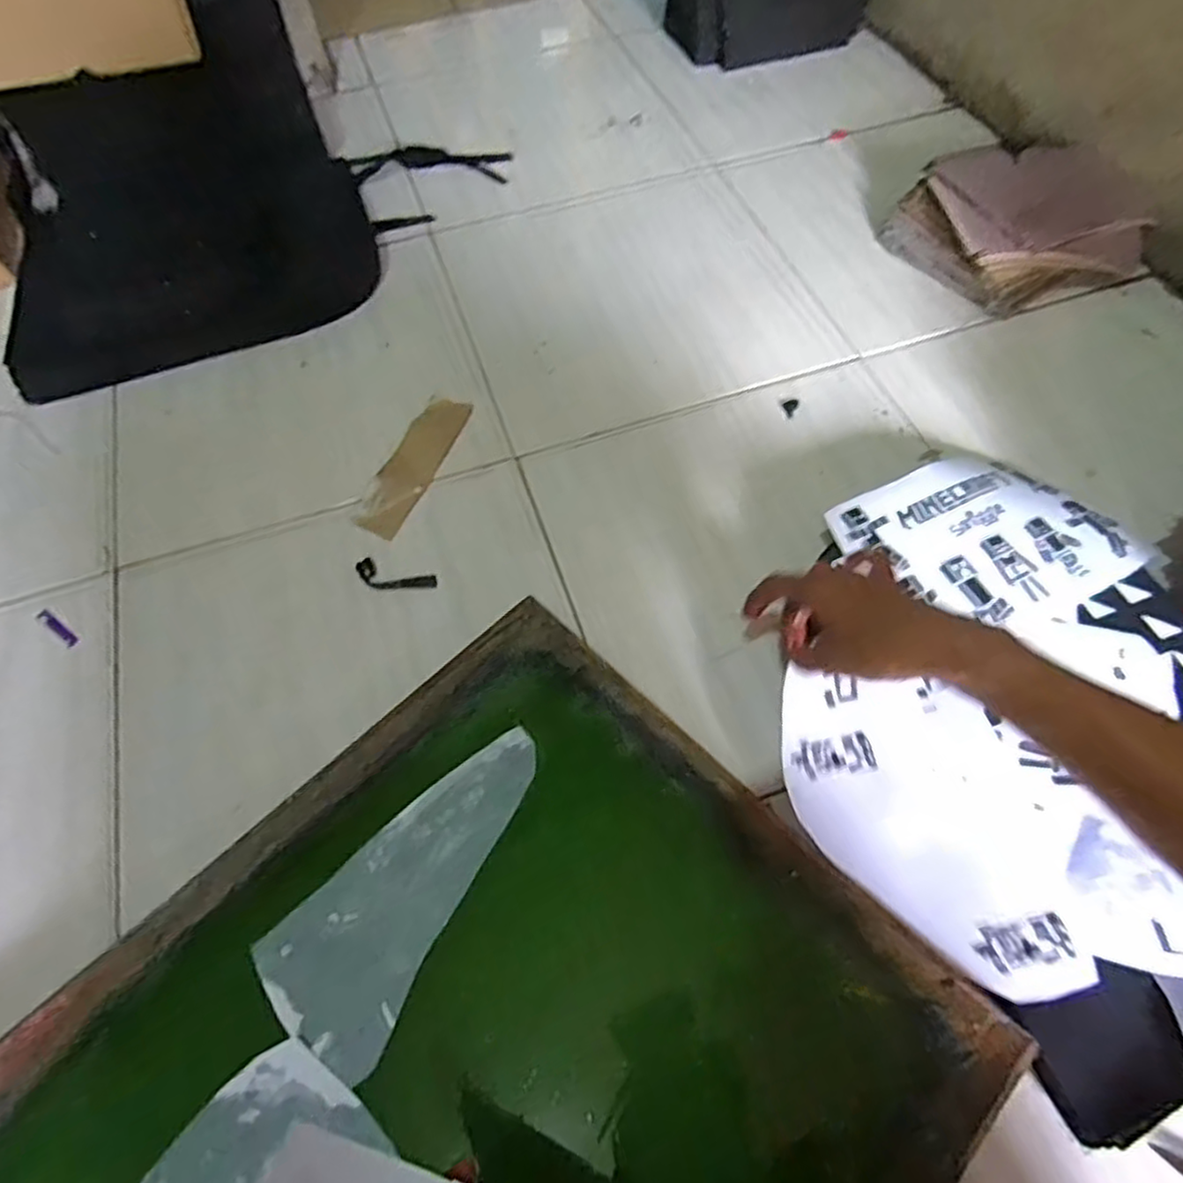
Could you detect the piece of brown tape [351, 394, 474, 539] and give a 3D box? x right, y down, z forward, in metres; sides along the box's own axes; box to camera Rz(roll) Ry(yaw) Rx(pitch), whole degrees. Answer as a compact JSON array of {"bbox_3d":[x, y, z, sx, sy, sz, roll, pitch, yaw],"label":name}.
[{"bbox_3d":[-0.182,-0.133,0.720,0.055,0.008,0.179,21,65,5],"label":"piece of brown tape"}]

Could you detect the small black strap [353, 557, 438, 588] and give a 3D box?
[{"bbox_3d":[-0.183,-0.012,0.649,0.076,0.007,0.026,13,63,9],"label":"small black strap"}]

